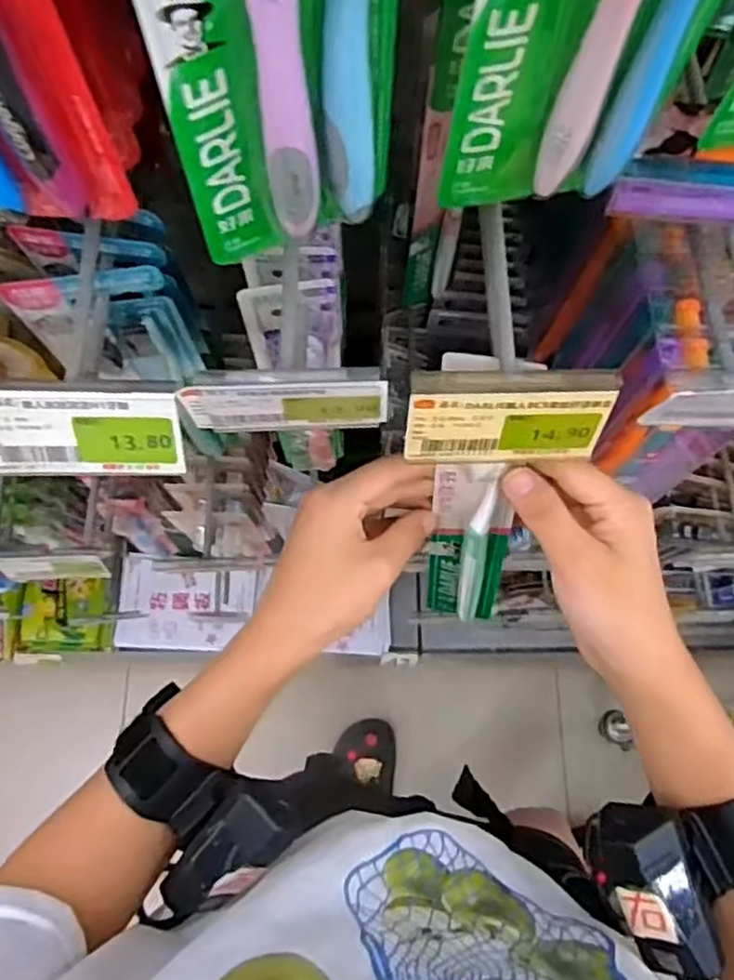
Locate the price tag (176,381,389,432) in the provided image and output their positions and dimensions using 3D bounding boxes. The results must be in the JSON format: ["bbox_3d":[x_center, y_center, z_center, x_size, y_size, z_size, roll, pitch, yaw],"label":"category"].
[{"bbox_3d":[-0.032,-0.033,0.286,0.079,0.035,0.005,-1,72,-2],"label":"price tag"}]

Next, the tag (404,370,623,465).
[{"bbox_3d":[0.056,-0.029,0.288,0.081,0.050,0.010,3,53,-8],"label":"tag"}]

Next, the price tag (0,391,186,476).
[{"bbox_3d":[-0.115,-0.022,0.284,0.079,0.042,0.005,-2,38,-2],"label":"price tag"}]

